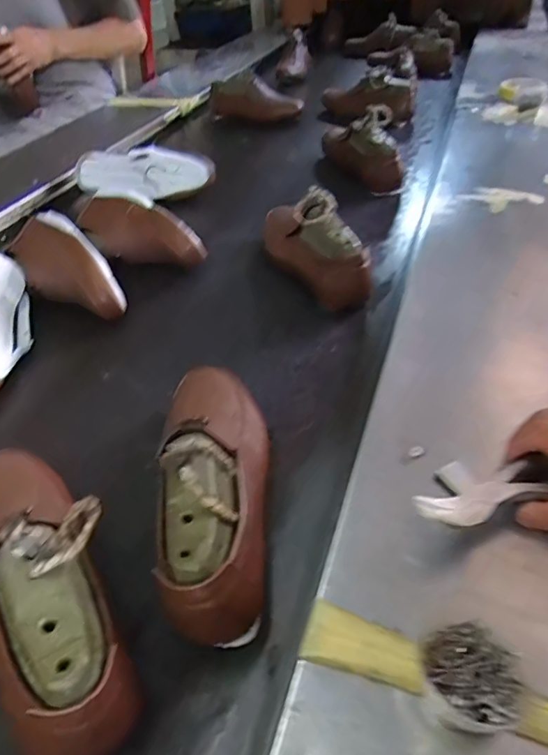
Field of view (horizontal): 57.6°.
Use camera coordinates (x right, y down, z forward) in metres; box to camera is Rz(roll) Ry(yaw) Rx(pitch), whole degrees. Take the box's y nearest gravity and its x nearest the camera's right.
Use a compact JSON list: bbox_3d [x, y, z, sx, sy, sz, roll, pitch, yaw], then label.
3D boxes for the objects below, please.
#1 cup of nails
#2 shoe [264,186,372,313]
[{"bbox_3d":[0.105,0.165,0.272,0.047,0.029,0.051,-2,42,2],"label":"cup of nails"},{"bbox_3d":[0.056,-0.172,0.661,0.071,0.127,0.194,-26,47,-22],"label":"shoe"}]

